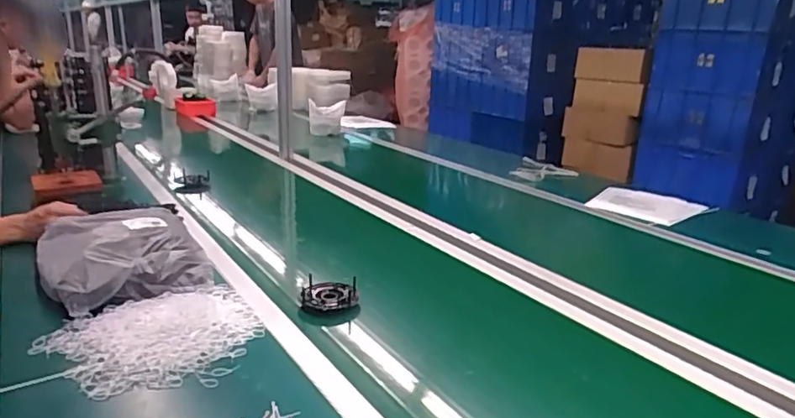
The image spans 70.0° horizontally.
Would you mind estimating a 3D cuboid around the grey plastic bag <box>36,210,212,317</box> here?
[{"bbox_3d":[-0.499,0.083,1.027,0.254,0.095,0.301,-10,21,-34],"label":"grey plastic bag"}]

